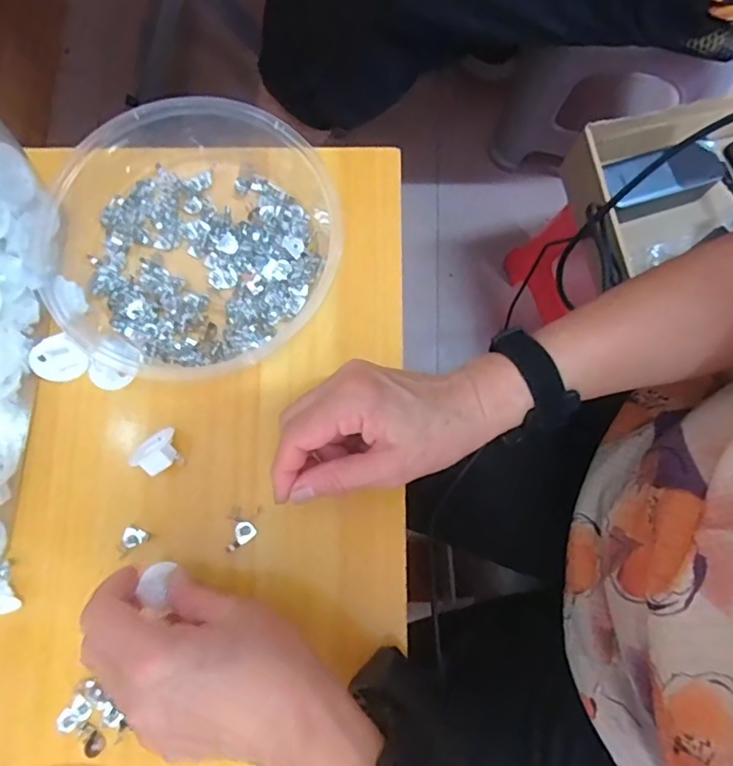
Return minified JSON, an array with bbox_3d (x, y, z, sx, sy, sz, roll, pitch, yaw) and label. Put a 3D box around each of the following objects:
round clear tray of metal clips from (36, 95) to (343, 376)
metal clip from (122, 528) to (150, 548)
[{"bbox_3d":[-0.118,-0.096,0.362,0.196,0.042,0.177,5,80,1],"label":"round clear tray of metal clips"},{"bbox_3d":[-0.147,0.098,0.343,0.015,0.004,0.012,25,80,4],"label":"metal clip"}]

